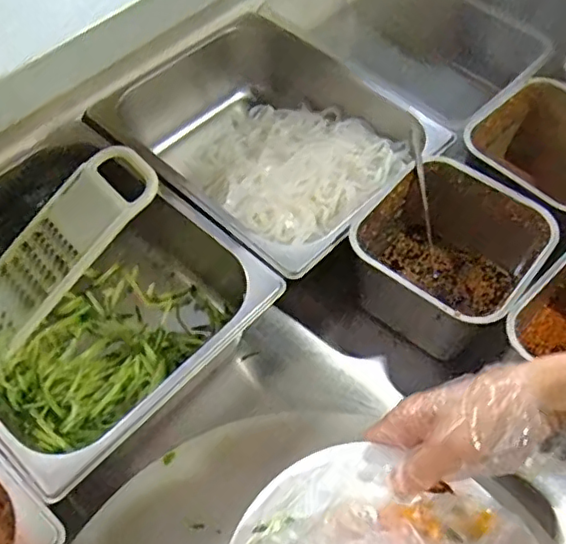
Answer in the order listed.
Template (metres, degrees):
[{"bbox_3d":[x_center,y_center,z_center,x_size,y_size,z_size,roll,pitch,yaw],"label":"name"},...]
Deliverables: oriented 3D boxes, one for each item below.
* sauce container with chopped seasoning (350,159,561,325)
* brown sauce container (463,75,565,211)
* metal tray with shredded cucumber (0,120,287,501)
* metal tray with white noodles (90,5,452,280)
[{"bbox_3d":[0.155,-0.015,0.594,0.166,0.107,0.158,35,64,22],"label":"sauce container with chopped seasoning"},{"bbox_3d":[0.288,-0.108,0.657,0.163,0.107,0.160,-36,62,-20],"label":"brown sauce container"},{"bbox_3d":[-0.200,0.024,0.587,0.318,0.097,0.264,37,65,23],"label":"metal tray with shredded cucumber"},{"bbox_3d":[-0.027,-0.145,0.692,0.333,0.106,0.254,37,65,23],"label":"metal tray with white noodles"}]

